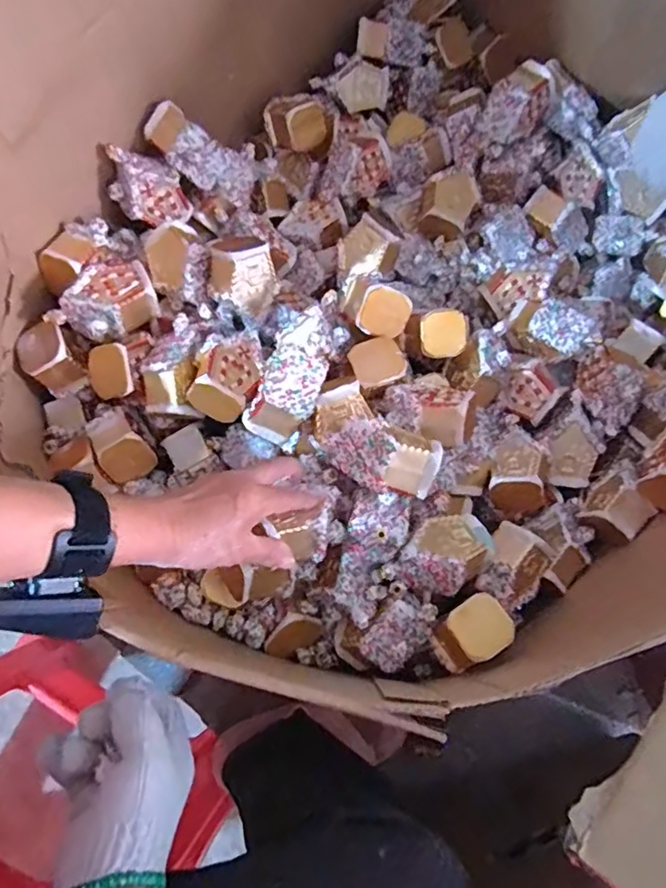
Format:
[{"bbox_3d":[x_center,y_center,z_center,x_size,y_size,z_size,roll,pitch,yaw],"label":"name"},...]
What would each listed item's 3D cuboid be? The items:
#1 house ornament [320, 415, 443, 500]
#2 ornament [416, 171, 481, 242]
[{"bbox_3d":[0.038,0.010,0.468,0.098,0.050,0.055,19,78,4],"label":"house ornament"},{"bbox_3d":[0.138,-0.287,0.671,0.066,0.039,0.077,17,78,4],"label":"ornament"}]

